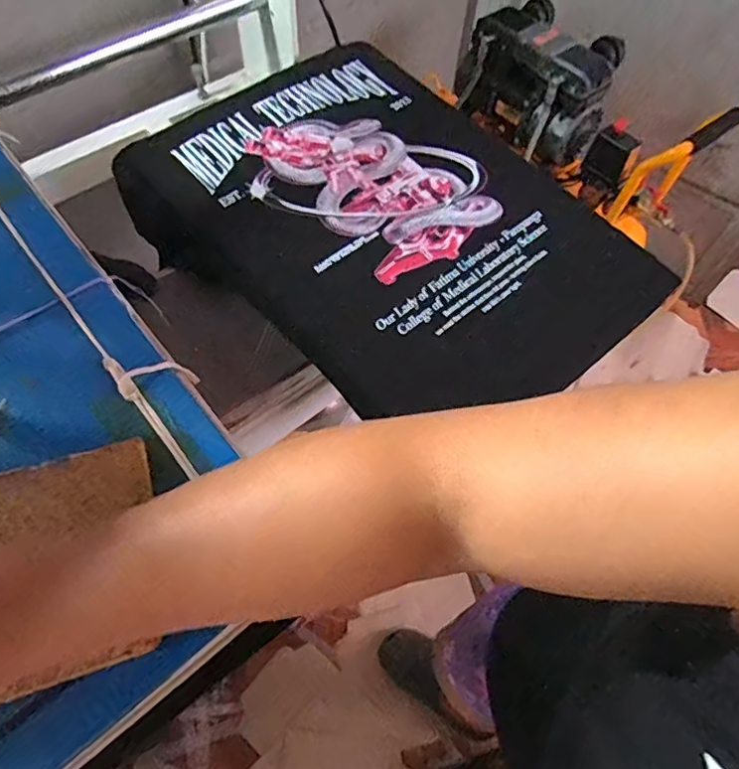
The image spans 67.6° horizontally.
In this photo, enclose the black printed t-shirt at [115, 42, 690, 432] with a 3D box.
[{"bbox_3d":[0.012,-0.202,0.679,0.404,0.057,0.591,-38,69,-21],"label":"black printed t-shirt"}]

